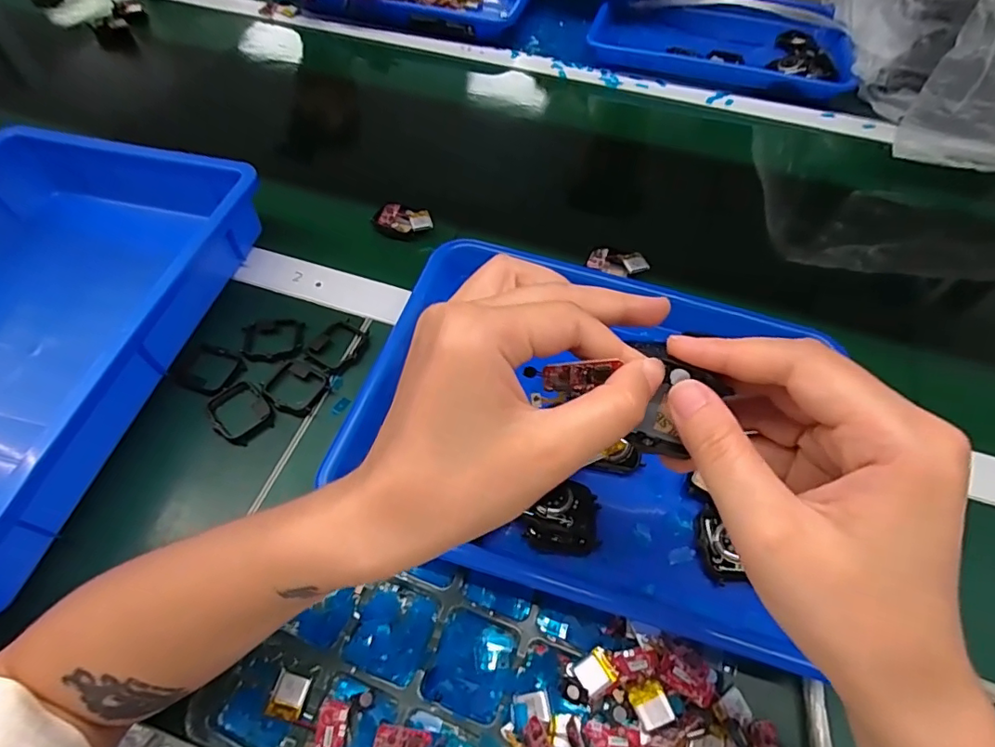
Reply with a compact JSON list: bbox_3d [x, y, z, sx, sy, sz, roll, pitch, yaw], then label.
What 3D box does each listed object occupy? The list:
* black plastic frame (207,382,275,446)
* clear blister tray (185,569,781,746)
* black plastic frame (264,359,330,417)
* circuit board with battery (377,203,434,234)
[{"bbox_3d":[-0.188,0.028,0.385,0.045,0.008,0.041,38,67,21],"label":"black plastic frame"},{"bbox_3d":[0.008,0.186,0.279,0.306,0.024,0.133,16,61,11],"label":"clear blister tray"},{"bbox_3d":[-0.151,0.010,0.394,0.045,0.006,0.041,19,62,13],"label":"black plastic frame"},{"bbox_3d":[-0.087,-0.145,0.494,0.053,0.012,0.032,27,64,16],"label":"circuit board with battery"}]

